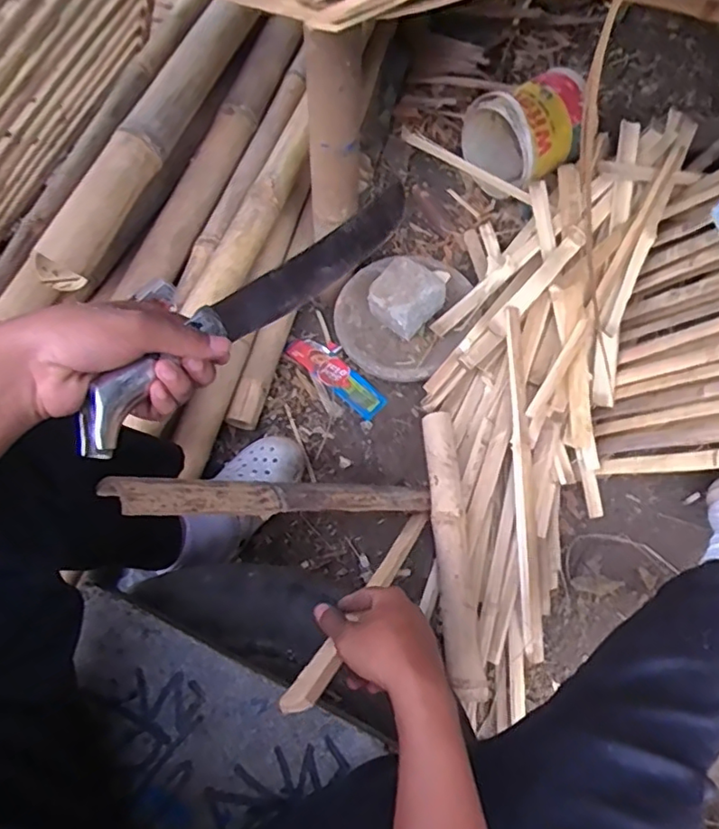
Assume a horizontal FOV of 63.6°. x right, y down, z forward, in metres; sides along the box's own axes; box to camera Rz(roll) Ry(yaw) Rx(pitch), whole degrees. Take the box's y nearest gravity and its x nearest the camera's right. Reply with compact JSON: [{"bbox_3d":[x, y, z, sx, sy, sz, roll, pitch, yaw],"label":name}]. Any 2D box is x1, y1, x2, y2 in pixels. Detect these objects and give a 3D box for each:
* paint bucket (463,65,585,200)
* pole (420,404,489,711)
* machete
[{"bbox_3d":[0.335,-0.540,1.116,0.206,0.159,0.179,-18,65,-10],"label":"paint bucket"},{"bbox_3d":[0.138,0.195,0.853,0.056,0.063,0.409,-3,63,-2],"label":"pole"},{"bbox_3d":[-0.062,-0.099,0.463,0.034,0.036,0.381,32,51,14],"label":"machete"}]

